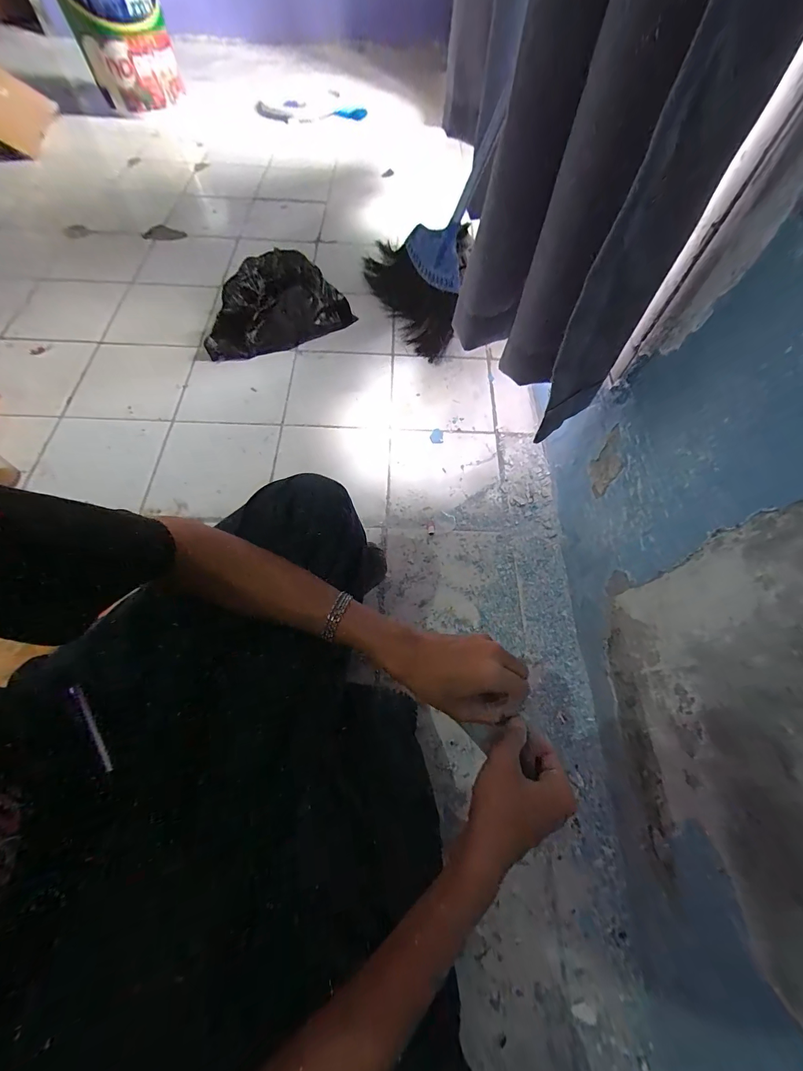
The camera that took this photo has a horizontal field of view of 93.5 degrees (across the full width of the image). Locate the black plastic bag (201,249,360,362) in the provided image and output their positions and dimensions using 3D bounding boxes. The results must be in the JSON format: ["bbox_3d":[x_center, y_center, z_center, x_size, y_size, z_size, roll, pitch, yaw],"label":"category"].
[{"bbox_3d":[-0.284,-0.506,0.809,0.316,0.112,0.183,-28,67,-14],"label":"black plastic bag"}]

